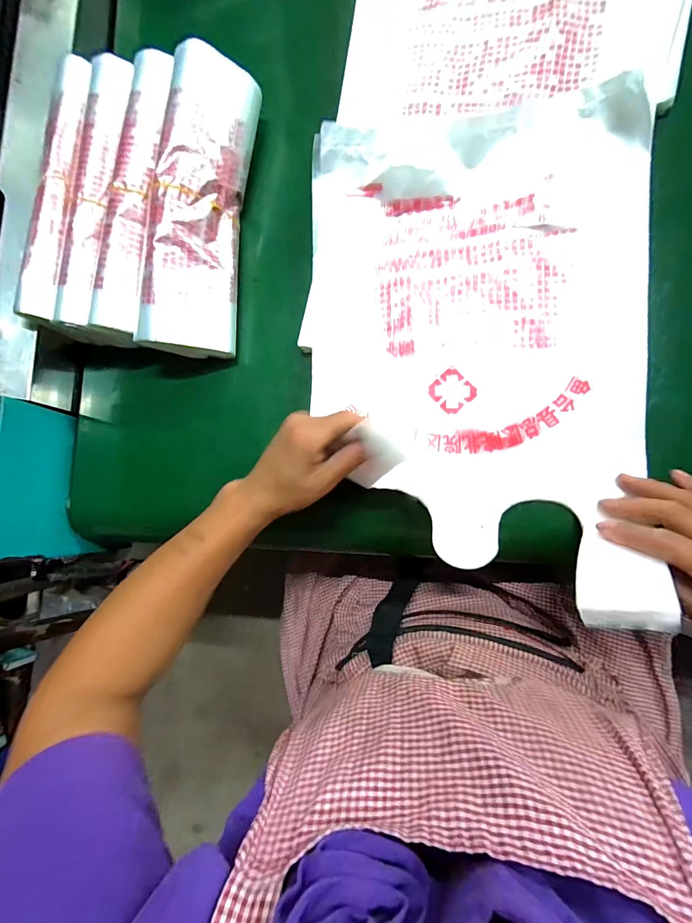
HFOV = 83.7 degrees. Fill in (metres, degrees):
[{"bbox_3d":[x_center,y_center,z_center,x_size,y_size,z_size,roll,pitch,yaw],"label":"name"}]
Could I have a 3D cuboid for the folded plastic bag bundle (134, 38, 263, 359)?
[{"bbox_3d":[-0.156,-0.268,0.421,0.096,0.050,0.298,9,90,-26],"label":"folded plastic bag bundle"}]

